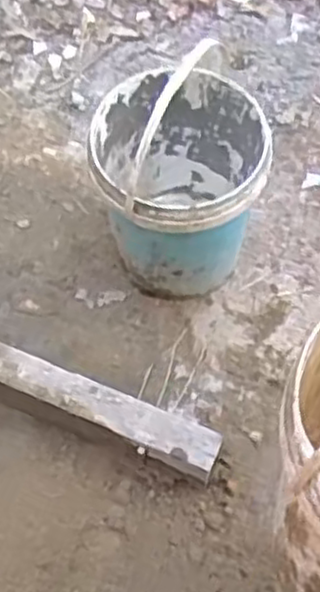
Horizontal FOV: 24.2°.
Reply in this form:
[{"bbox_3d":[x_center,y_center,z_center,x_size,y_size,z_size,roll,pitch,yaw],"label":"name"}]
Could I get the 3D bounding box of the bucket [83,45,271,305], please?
[{"bbox_3d":[0.031,-0.189,1.404,0.292,0.373,0.309,0,63,-1],"label":"bucket"}]

